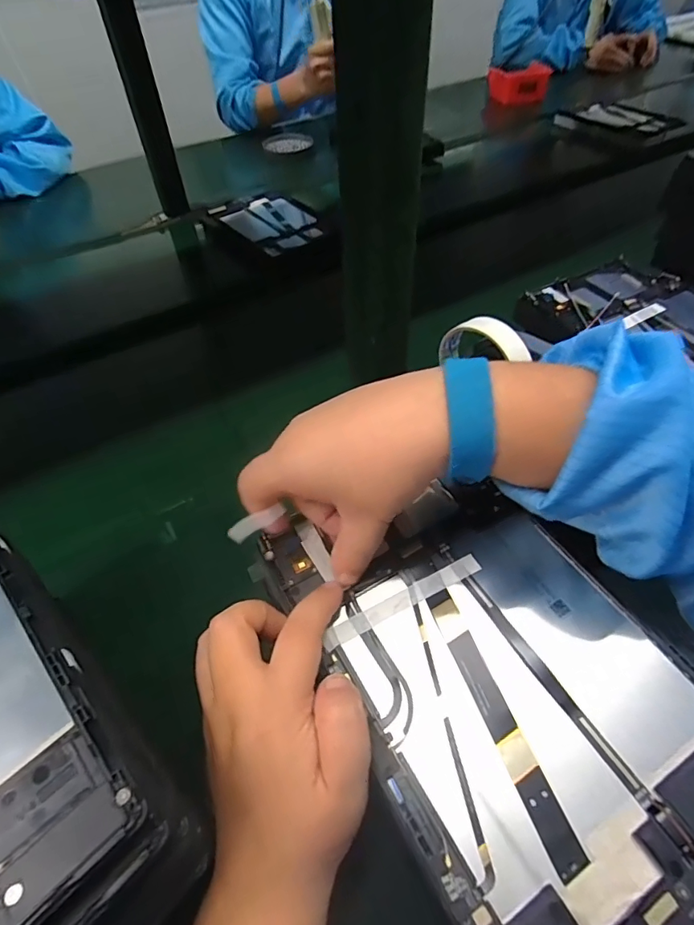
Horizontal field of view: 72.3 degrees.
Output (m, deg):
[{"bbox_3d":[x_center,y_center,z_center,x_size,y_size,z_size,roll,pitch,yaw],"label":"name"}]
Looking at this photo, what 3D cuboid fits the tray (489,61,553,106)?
[{"bbox_3d":[0.447,-0.987,1.238,0.151,0.084,0.061,5,52,7],"label":"tray"}]

